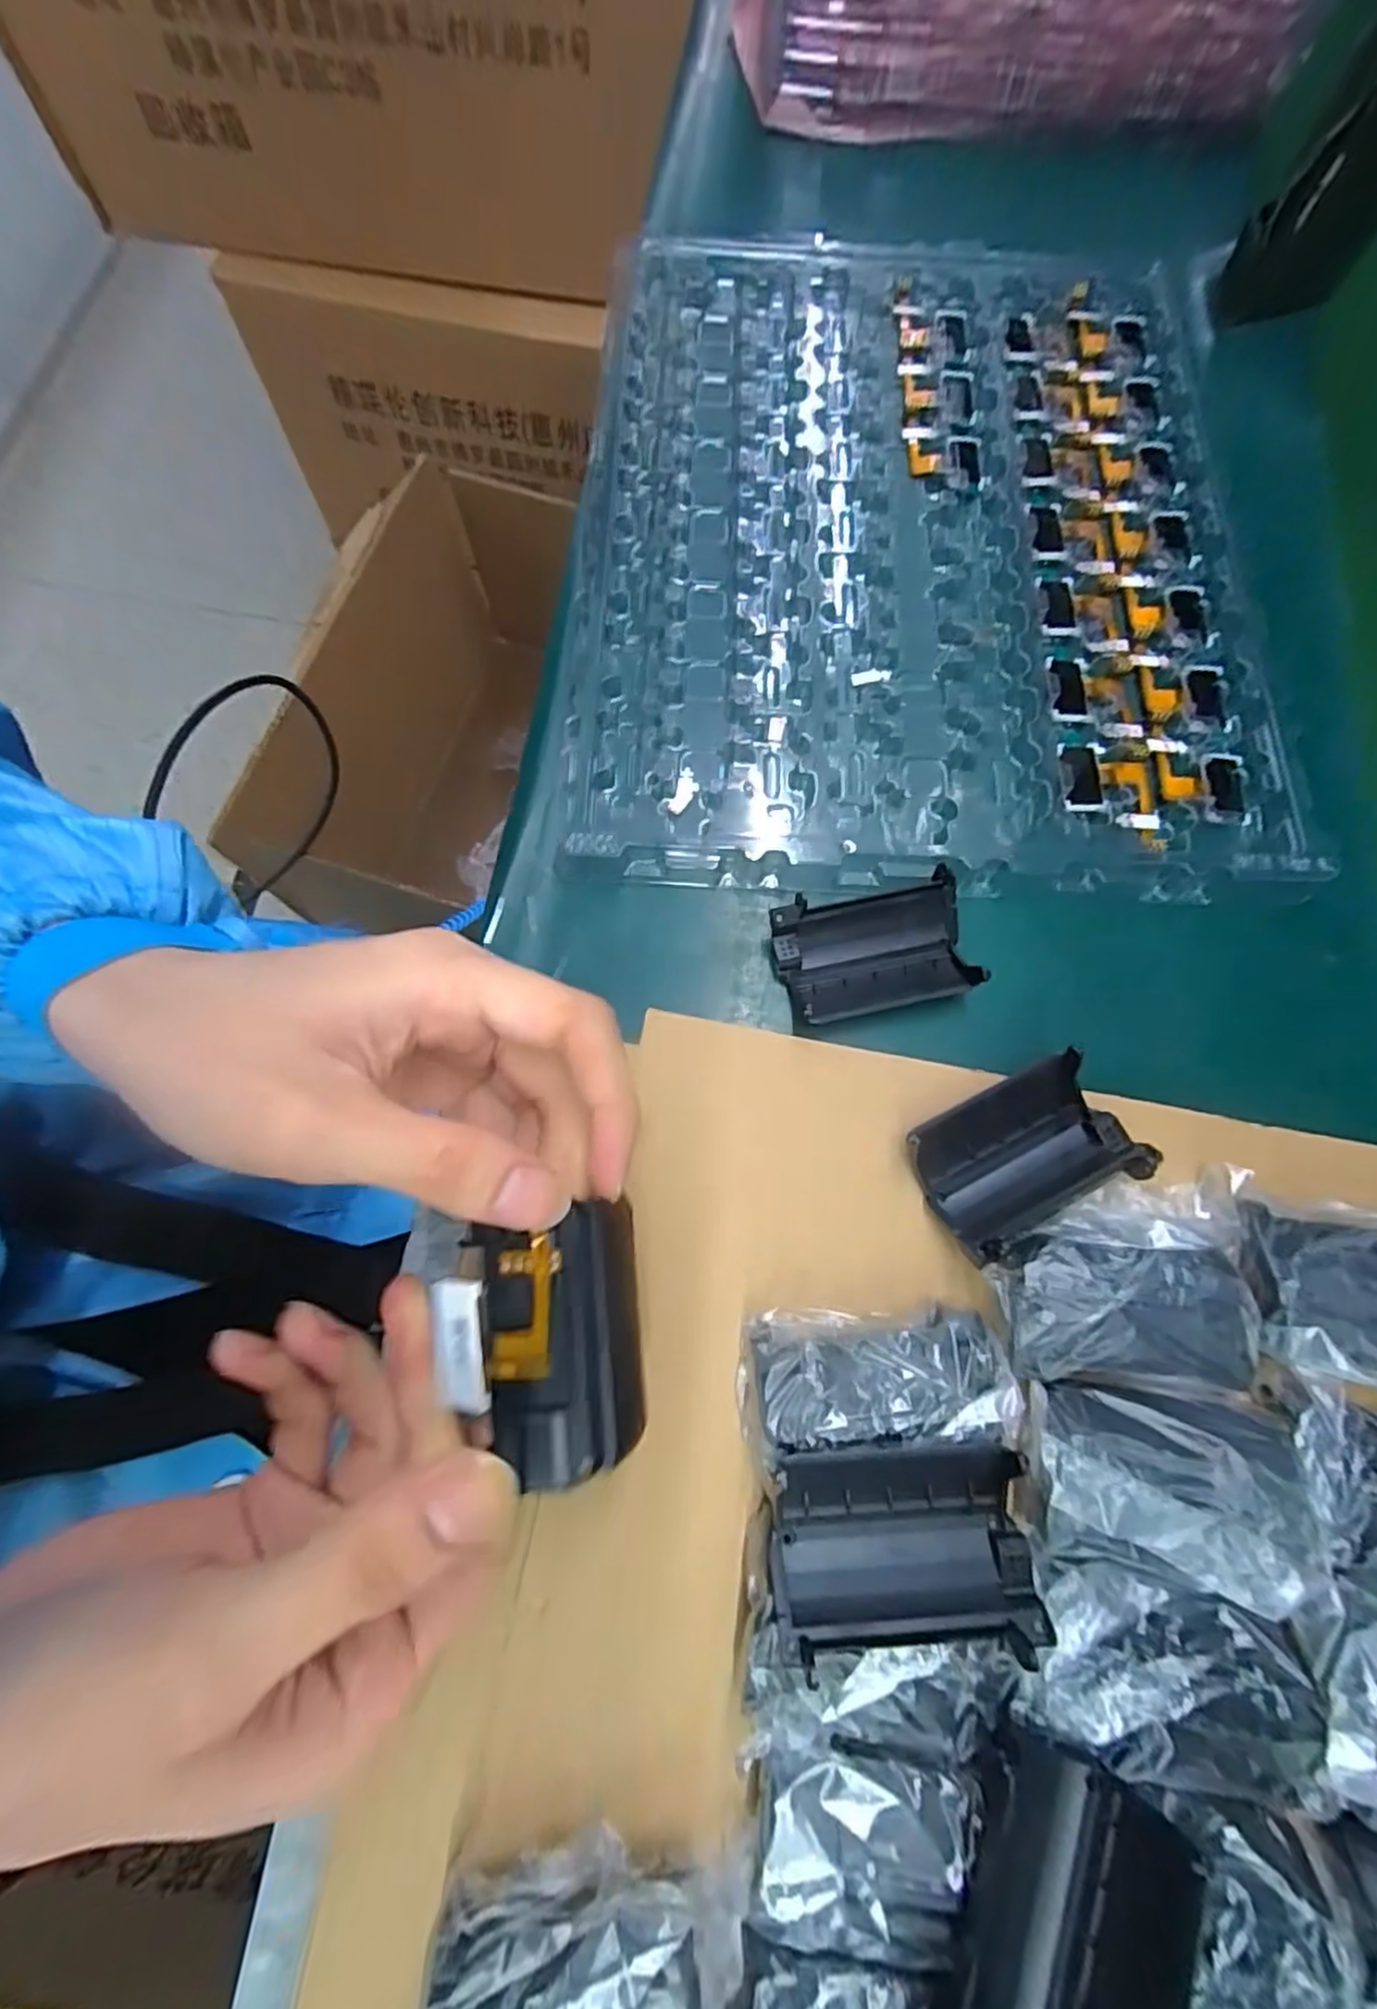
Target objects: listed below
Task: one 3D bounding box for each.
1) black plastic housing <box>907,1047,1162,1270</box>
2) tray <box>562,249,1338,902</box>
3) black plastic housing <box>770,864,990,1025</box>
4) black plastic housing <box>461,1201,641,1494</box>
[{"bbox_3d":[0.113,0.052,0.246,0.071,0.024,0.048,-27,77,-10],"label":"black plastic housing"},{"bbox_3d":[0.111,-0.222,0.341,0.300,0.030,0.369,5,74,-2],"label":"tray"},{"bbox_3d":[0.070,-0.020,0.274,0.071,0.022,0.043,-11,75,-6],"label":"black plastic housing"},{"bbox_3d":[-0.032,0.087,0.186,0.039,0.024,0.065,-7,71,-4],"label":"black plastic housing"}]

